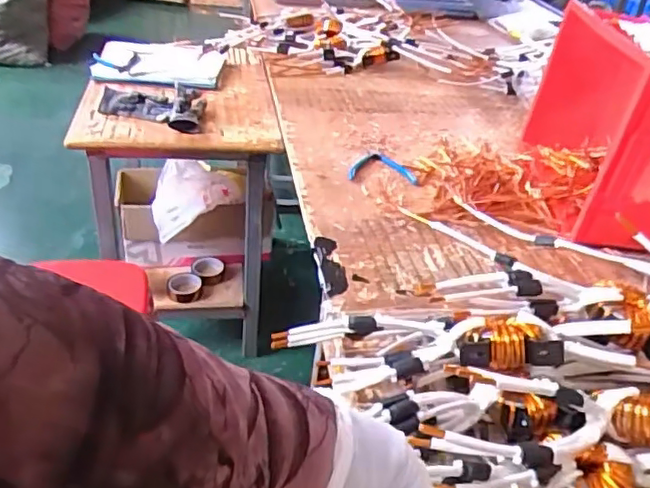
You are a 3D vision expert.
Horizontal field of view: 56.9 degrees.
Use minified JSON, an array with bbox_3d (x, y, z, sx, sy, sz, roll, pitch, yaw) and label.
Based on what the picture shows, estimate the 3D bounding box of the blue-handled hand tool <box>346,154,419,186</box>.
[{"bbox_3d":[0.106,-0.144,1.118,0.123,0.007,0.111,6,34,-1],"label":"blue-handled hand tool"}]

